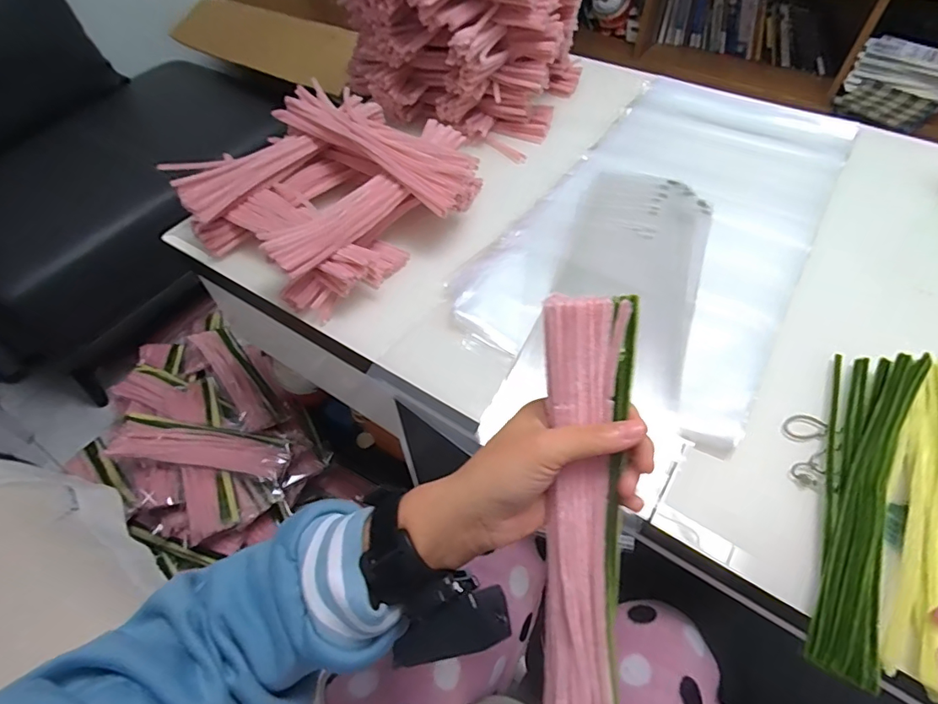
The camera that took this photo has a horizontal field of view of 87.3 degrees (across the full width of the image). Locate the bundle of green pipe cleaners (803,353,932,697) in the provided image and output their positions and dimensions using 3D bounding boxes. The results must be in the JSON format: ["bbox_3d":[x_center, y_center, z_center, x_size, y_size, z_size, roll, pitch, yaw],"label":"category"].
[{"bbox_3d":[0.323,0.110,0.400,0.051,0.033,0.291,24,59,18],"label":"bundle of green pipe cleaners"}]

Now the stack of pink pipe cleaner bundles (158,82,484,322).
[{"bbox_3d":[-0.163,-0.208,0.616,0.296,0.084,0.304,33,62,23],"label":"stack of pink pipe cleaner bundles"}]

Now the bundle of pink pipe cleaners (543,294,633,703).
[{"bbox_3d":[0.068,0.116,0.291,0.045,0.292,0.017,-1,10,2],"label":"bundle of pink pipe cleaners"}]

